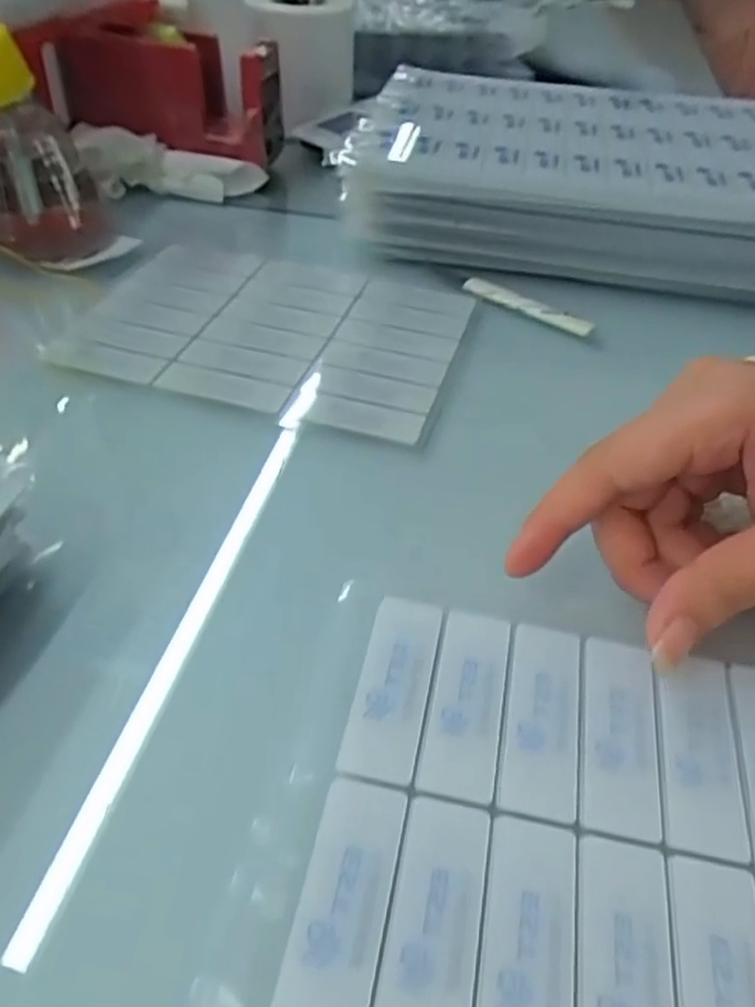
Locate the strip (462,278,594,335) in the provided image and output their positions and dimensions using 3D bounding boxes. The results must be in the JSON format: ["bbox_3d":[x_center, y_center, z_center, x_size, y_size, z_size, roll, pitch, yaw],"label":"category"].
[{"bbox_3d":[0.078,-0.104,0.378,0.075,0.007,0.004,29,18,24],"label":"strip"}]

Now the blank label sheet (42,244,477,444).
[{"bbox_3d":[-0.053,-0.094,0.362,0.185,0.004,0.137,14,45,10],"label":"blank label sheet"}]

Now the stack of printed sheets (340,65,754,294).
[{"bbox_3d":[0.141,-0.199,0.445,0.299,0.064,0.195,10,44,7],"label":"stack of printed sheets"}]

